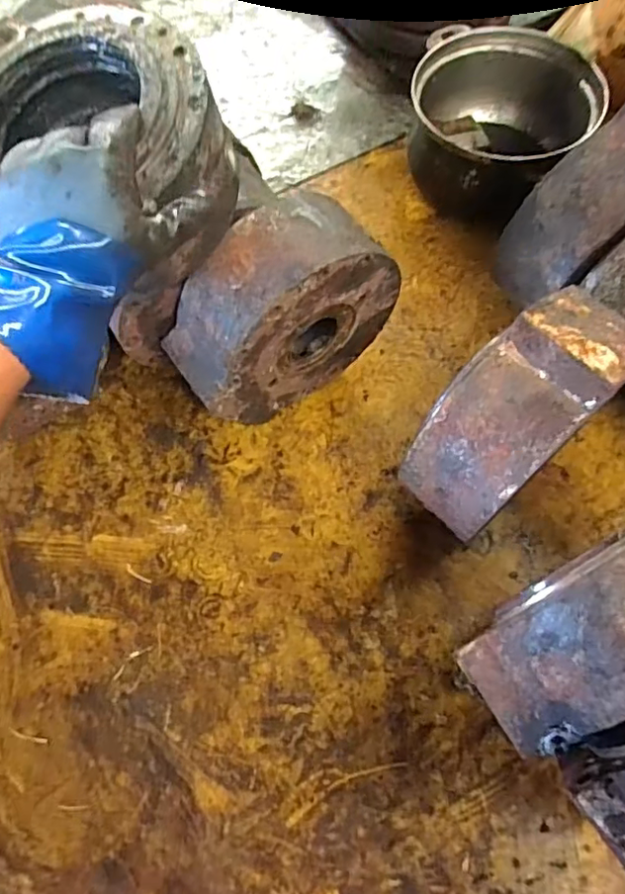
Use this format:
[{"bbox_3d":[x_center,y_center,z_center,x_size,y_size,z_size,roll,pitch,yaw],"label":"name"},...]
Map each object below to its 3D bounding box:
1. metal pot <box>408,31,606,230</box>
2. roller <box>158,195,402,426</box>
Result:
[{"bbox_3d":[0.238,-0.429,0.795,0.222,0.144,0.239,-1,66,1],"label":"metal pot"},{"bbox_3d":[-0.032,-0.133,0.623,0.234,0.232,0.093,-33,69,-12],"label":"roller"}]

